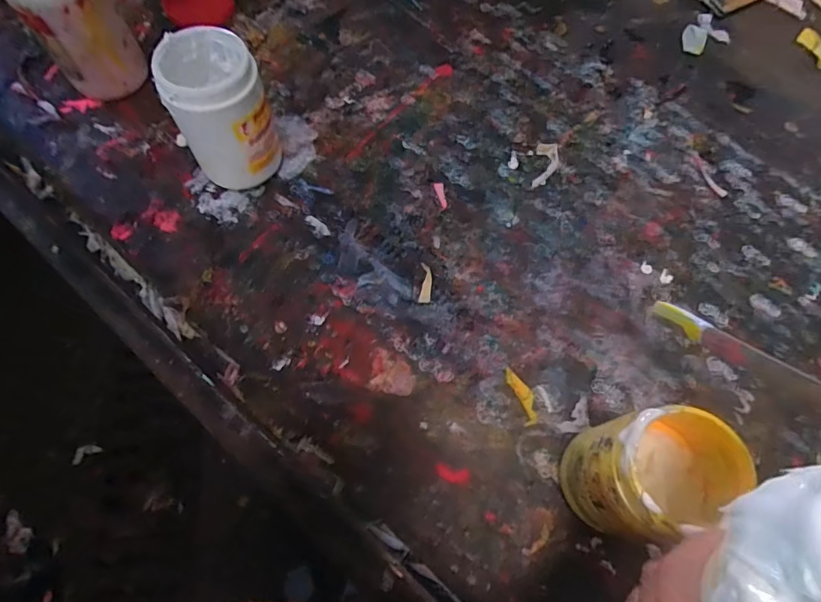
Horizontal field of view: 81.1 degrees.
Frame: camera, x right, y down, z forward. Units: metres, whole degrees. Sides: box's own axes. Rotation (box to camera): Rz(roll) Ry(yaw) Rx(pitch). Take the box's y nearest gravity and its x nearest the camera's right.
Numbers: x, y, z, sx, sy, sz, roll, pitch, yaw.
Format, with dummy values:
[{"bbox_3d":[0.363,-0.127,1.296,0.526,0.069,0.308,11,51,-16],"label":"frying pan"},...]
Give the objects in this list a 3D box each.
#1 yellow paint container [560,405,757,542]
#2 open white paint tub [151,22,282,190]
[{"bbox_3d":[0.183,0.138,0.392,0.088,0.147,0.072,-21,70,-9],"label":"yellow paint container"},{"bbox_3d":[-0.200,-0.196,0.517,0.089,0.151,0.094,1,66,-1],"label":"open white paint tub"}]

